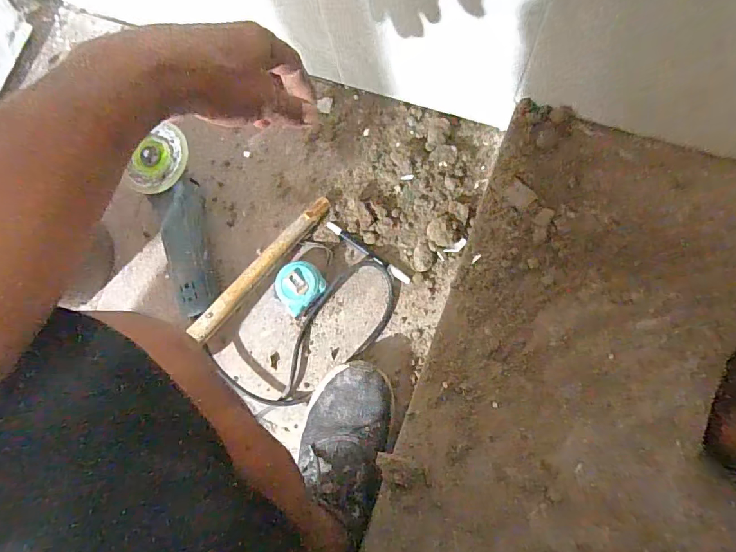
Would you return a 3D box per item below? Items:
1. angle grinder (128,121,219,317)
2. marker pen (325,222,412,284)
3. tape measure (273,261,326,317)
[{"bbox_3d":[-0.263,-0.069,0.625,0.083,0.086,0.253,-12,80,6],"label":"angle grinder"},{"bbox_3d":[-0.001,-0.034,0.626,0.144,0.007,0.011,36,89,10],"label":"marker pen"},{"bbox_3d":[-0.096,0.013,0.621,0.065,0.030,0.062,-45,77,-2],"label":"tape measure"}]

